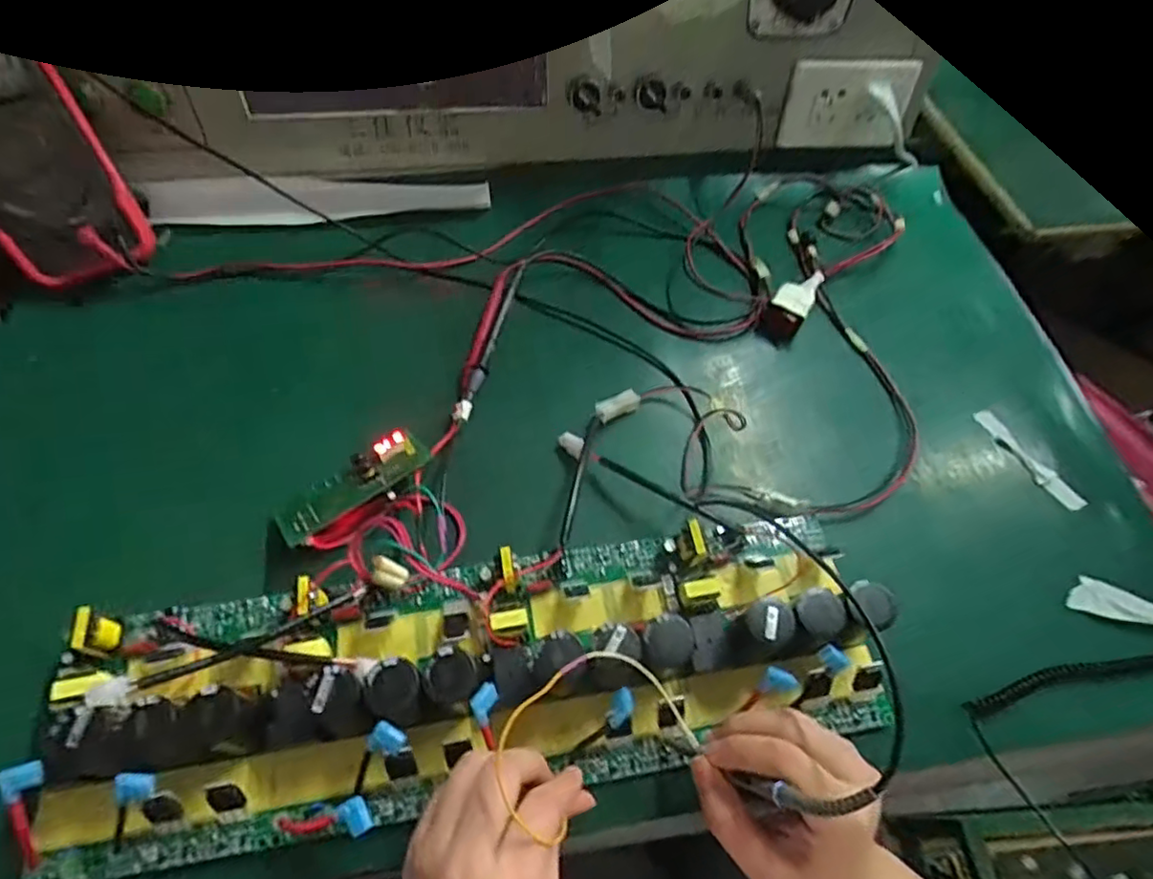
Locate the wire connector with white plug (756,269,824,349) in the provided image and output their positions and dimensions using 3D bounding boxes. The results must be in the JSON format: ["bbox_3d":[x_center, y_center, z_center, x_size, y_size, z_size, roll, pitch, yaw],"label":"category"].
[{"bbox_3d":[0.189,-0.119,0.538,0.033,0.030,0.081,35,63,16],"label":"wire connector with white plug"}]

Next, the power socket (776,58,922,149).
[{"bbox_3d":[0.252,-0.311,0.581,0.108,0.083,0.028,9,59,2],"label":"power socket"}]

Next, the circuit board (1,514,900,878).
[{"bbox_3d":[-0.052,0.131,0.359,0.476,0.054,0.147,-8,60,-7],"label":"circuit board"}]

